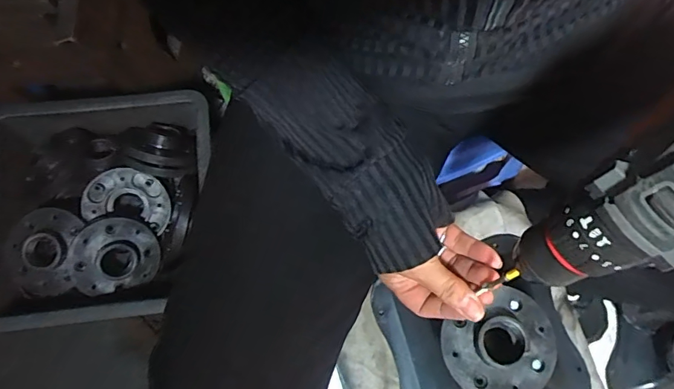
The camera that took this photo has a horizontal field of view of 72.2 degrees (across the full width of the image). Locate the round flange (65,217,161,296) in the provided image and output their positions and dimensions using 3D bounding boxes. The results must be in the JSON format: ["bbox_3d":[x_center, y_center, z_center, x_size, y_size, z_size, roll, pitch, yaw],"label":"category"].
[{"bbox_3d":[-0.259,0.071,0.536,0.095,0.026,0.085,-15,109,-25],"label":"round flange"}]

